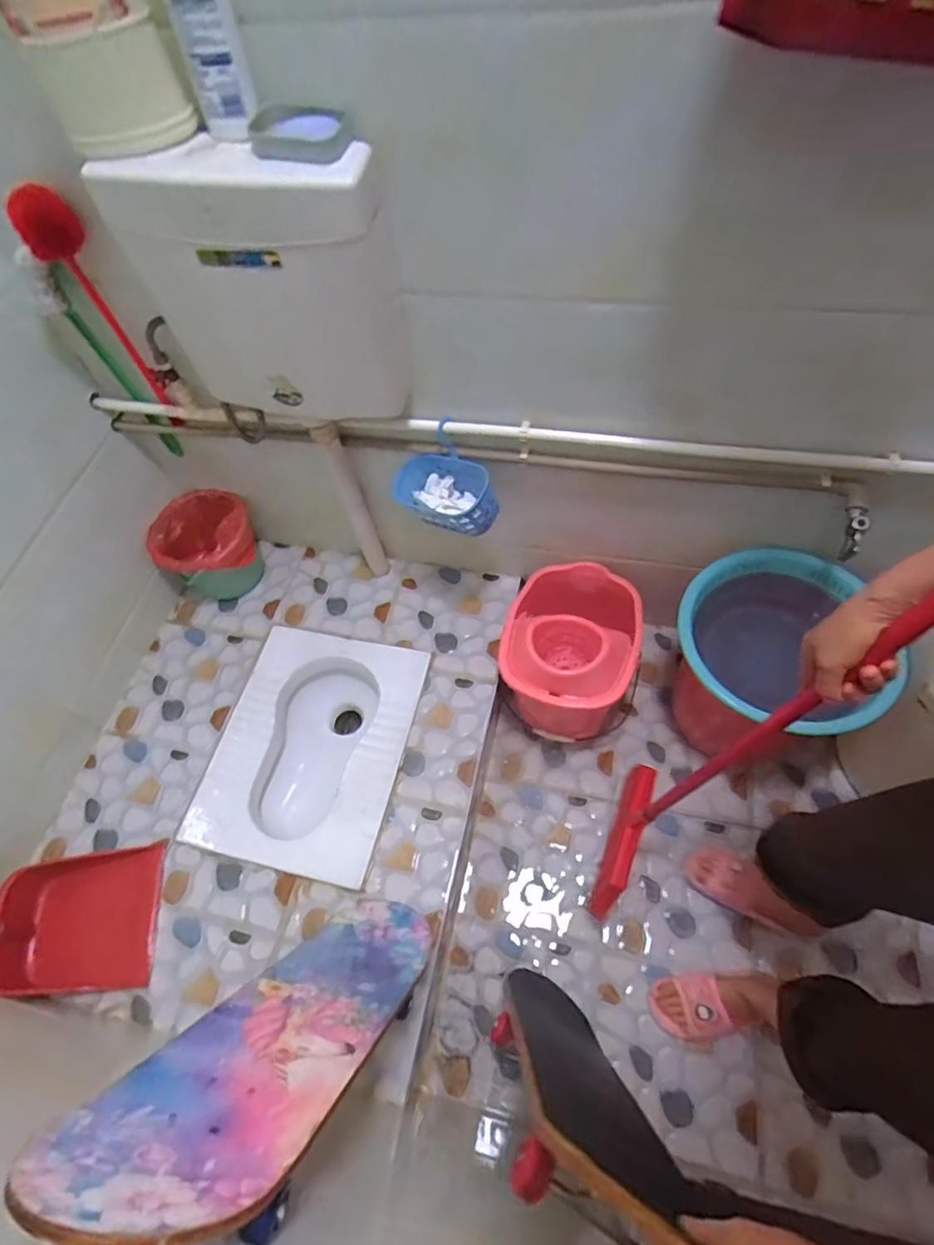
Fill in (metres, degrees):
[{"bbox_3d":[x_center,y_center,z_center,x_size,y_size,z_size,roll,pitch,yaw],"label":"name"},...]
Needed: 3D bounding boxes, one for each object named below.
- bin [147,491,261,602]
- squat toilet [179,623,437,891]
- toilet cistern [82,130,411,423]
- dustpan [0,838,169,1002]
[{"bbox_3d":[-0.620,-0.165,1.447,0.240,0.224,0.198,-37,65,-16],"label":"bin"},{"bbox_3d":[-0.342,0.302,1.366,0.410,0.193,0.521,11,61,11],"label":"squat toilet"},{"bbox_3d":[-0.284,-0.477,0.876,0.357,0.388,0.136,11,61,12],"label":"toilet cistern"},{"bbox_3d":[-0.744,0.436,0.880,0.253,0.774,0.253,-6,59,2],"label":"dustpan"}]

